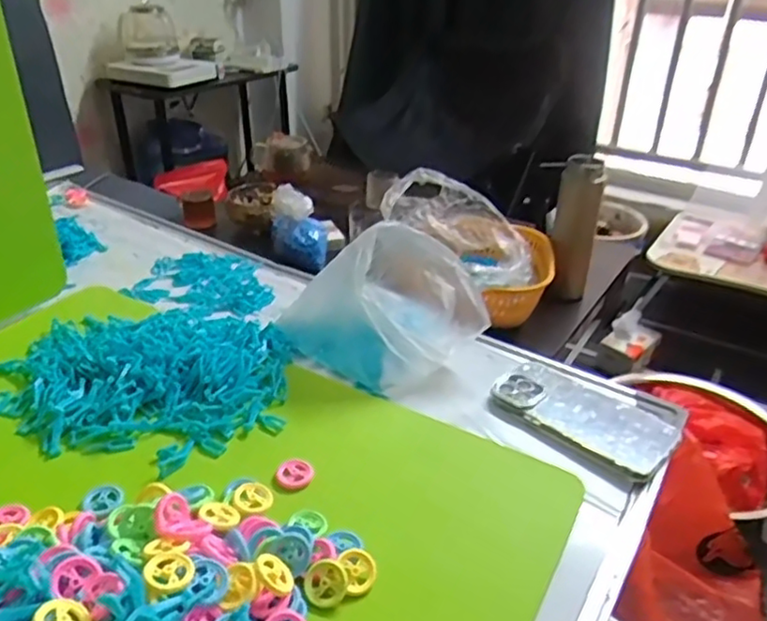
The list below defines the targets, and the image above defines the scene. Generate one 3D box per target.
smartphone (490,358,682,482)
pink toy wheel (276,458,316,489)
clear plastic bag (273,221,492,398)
[{"bbox_3d":[0.192,0.095,0.620,0.164,0.013,0.090,23,36,33],"label":"smartphone"},{"bbox_3d":[-0.072,0.134,0.534,0.029,0.010,0.026,3,31,1],"label":"pink toy wheel"},{"bbox_3d":[-0.004,-0.010,0.677,0.193,0.134,0.132,18,33,27],"label":"clear plastic bag"}]

